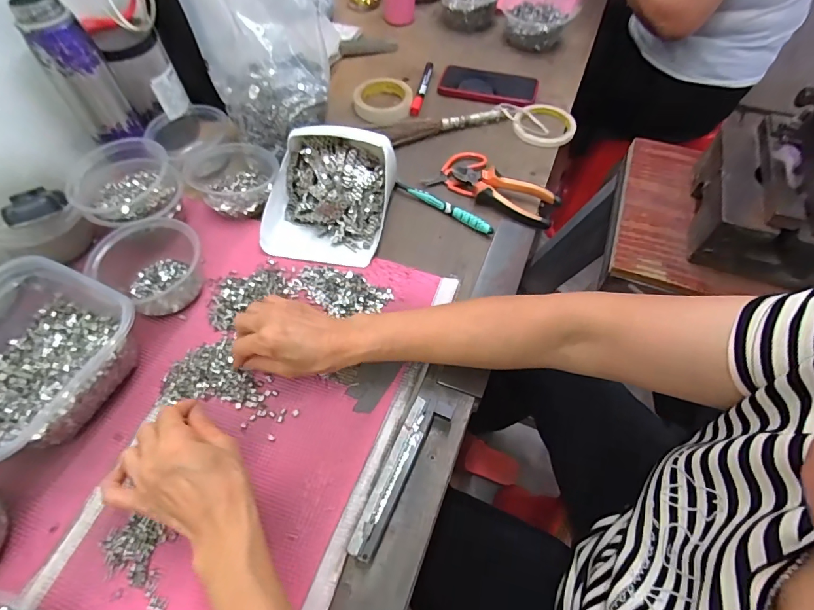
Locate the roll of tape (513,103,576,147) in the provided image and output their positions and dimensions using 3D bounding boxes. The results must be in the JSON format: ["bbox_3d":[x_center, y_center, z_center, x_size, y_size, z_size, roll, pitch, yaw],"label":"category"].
[{"bbox_3d":[0.223,-0.294,0.674,0.096,0.018,0.101,1,59,-1],"label":"roll of tape"}]

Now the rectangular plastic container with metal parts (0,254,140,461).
[{"bbox_3d":[-0.375,0.049,0.411,0.166,0.076,0.170,25,61,13],"label":"rectangular plastic container with metal parts"}]

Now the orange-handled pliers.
[{"bbox_3d":[0.130,-0.152,0.571,0.147,0.016,0.059,22,77,10],"label":"orange-handled pliers"}]

